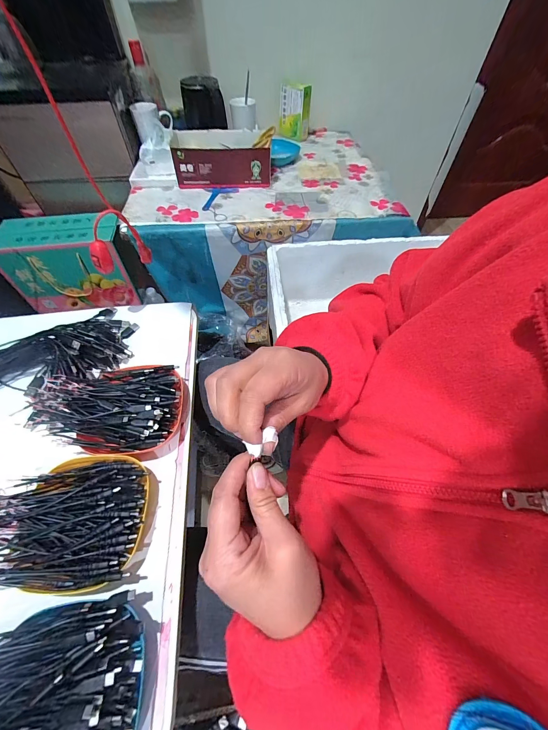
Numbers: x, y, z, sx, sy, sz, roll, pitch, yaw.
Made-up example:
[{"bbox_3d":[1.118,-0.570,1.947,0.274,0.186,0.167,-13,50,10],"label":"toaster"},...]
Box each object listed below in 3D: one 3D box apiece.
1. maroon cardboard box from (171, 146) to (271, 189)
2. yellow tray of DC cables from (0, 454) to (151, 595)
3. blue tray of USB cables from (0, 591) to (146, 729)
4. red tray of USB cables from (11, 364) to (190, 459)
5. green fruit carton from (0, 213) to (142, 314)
[{"bbox_3d":[-0.135,-0.519,0.758,0.248,0.099,0.030,-4,56,-3],"label":"maroon cardboard box"},{"bbox_3d":[-0.230,0.174,0.328,0.164,0.052,0.133,2,56,0],"label":"yellow tray of DC cables"},{"bbox_3d":[-0.203,0.297,0.247,0.170,0.054,0.138,-6,56,-5],"label":"blue tray of USB cables"},{"bbox_3d":[-0.224,0.060,0.408,0.186,0.064,0.131,2,56,0],"label":"red tray of USB cables"},{"bbox_3d":[-0.615,-0.308,0.883,0.319,0.233,0.145,-7,56,-6],"label":"green fruit carton"}]

